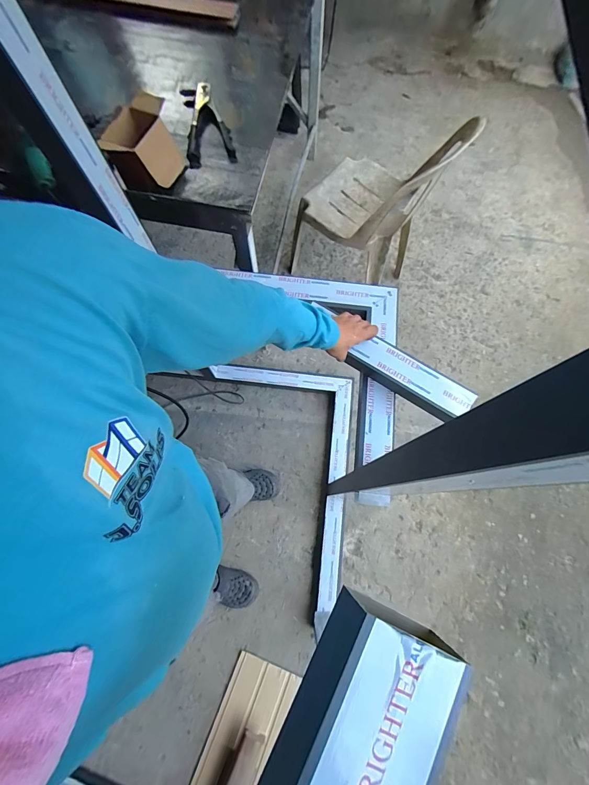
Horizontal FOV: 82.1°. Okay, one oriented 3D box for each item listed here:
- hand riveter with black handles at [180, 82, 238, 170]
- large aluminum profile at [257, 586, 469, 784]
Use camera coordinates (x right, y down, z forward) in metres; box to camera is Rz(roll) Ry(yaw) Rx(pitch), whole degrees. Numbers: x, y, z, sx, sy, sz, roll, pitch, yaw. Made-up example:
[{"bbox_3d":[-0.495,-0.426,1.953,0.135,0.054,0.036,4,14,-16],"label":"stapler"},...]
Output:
[{"bbox_3d":[-0.232,-0.707,0.889,0.119,0.033,0.265,-11,72,-4],"label":"hand riveter with black handles"},{"bbox_3d":[0.020,0.238,0.193,0.084,0.052,0.217,29,78,8],"label":"large aluminum profile"}]

